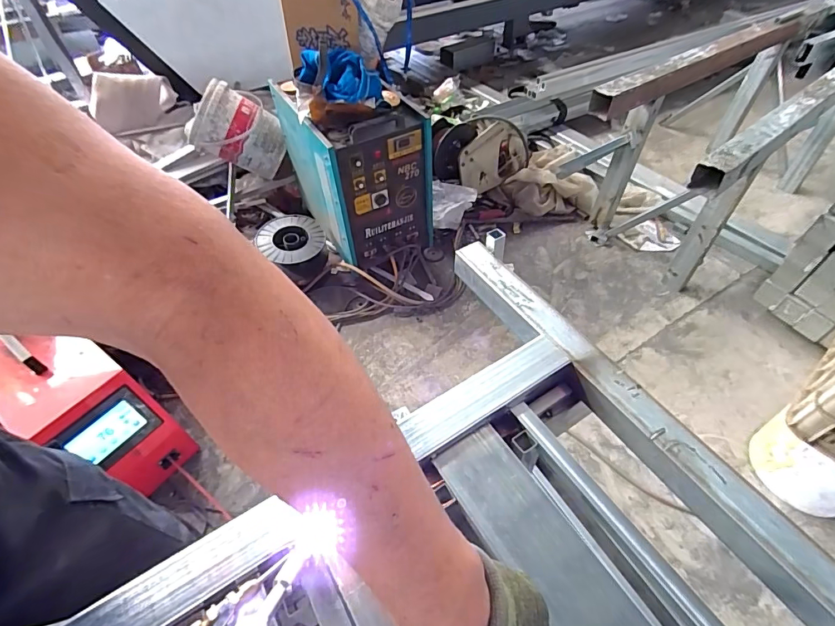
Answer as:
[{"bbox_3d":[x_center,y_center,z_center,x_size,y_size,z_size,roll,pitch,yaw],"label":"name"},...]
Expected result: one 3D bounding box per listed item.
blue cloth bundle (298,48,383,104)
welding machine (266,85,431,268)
[{"bbox_3d":[-0.238,-0.703,1.290,0.250,0.115,0.121,-1,50,1],"label":"blue cloth bundle"},{"bbox_3d":[-0.238,-0.583,1.678,0.395,0.541,0.586,-25,53,-18],"label":"welding machine"}]

